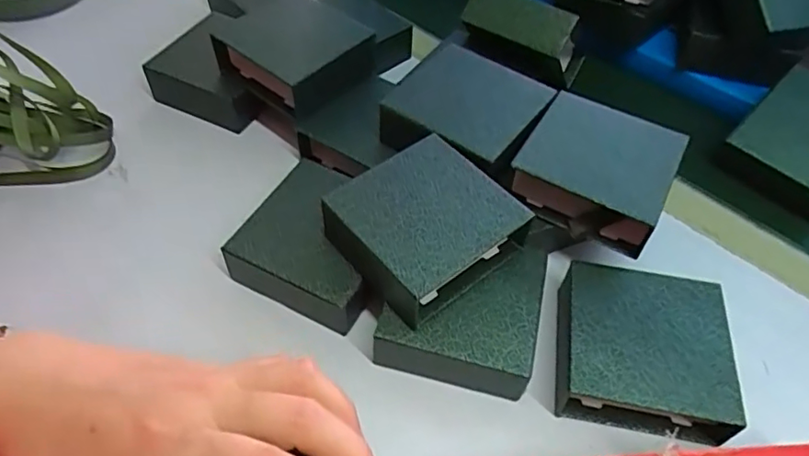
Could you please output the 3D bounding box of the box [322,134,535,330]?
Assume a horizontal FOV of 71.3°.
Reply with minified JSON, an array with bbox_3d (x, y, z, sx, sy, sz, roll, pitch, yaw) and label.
[{"bbox_3d":[0.011,-0.001,0.344,0.099,0.041,0.089,-31,59,-23],"label":"box"}]

